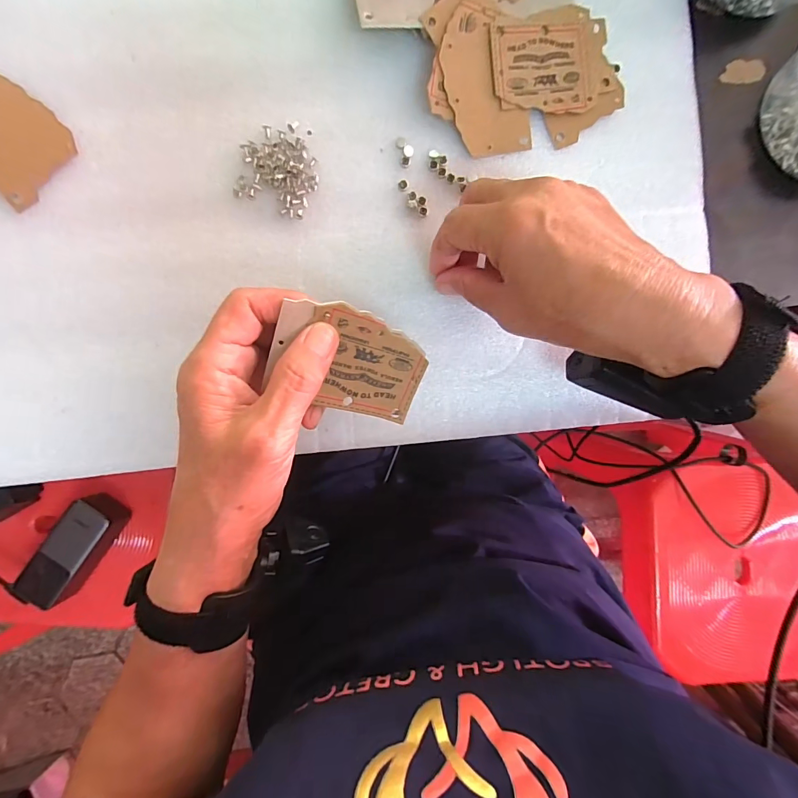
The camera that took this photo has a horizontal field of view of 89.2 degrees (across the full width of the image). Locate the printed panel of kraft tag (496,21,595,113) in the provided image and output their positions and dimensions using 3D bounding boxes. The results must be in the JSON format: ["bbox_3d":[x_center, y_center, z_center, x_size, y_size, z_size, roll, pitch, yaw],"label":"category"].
[{"bbox_3d":[0.096,-0.214,0.263,0.066,0.004,0.052,-6,96,-7],"label":"printed panel of kraft tag"}]

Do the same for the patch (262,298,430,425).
[{"bbox_3d":[-0.024,-0.019,0.217,0.082,0.004,0.055,14,112,-23],"label":"patch"}]

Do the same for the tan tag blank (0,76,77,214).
[{"bbox_3d":[-0.239,-0.163,0.248,0.053,0.005,0.076,-40,96,-8],"label":"tan tag blank"}]

